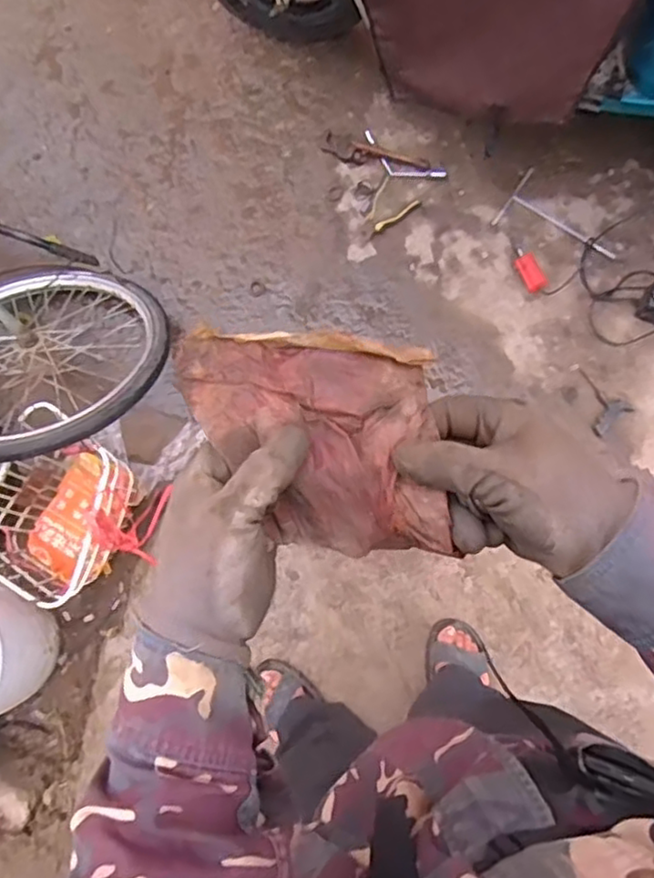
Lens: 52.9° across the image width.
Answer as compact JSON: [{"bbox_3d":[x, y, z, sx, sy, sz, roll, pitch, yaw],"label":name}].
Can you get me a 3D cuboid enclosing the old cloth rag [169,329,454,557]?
[{"bbox_3d":[-0.007,0.005,0.391,0.152,0.076,0.116,0,73,-1],"label":"old cloth rag"}]

